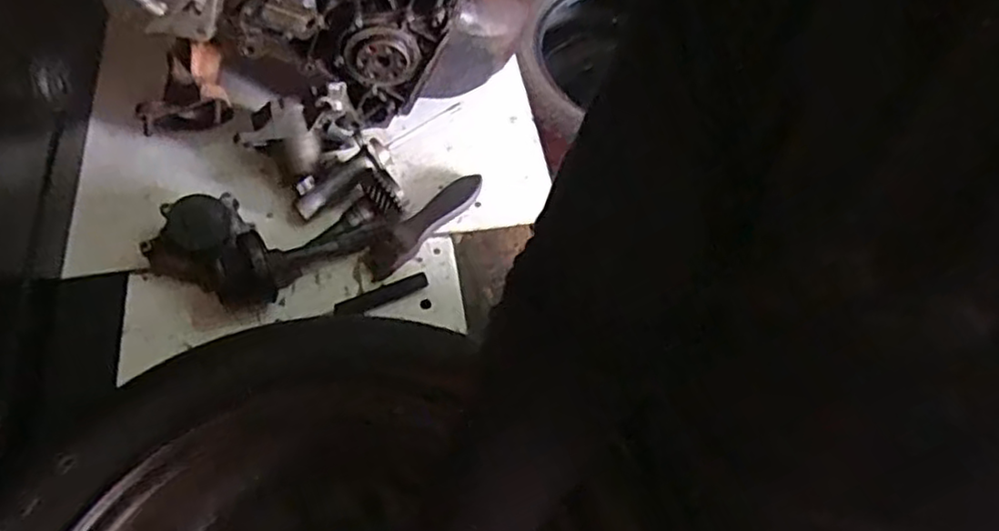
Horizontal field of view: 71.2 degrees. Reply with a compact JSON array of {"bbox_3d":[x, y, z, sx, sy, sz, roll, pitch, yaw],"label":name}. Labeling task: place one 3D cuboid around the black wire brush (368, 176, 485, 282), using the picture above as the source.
[{"bbox_3d":[-0.090,-0.051,0.827,0.042,0.020,0.184,37,64,19],"label":"black wire brush"}]

